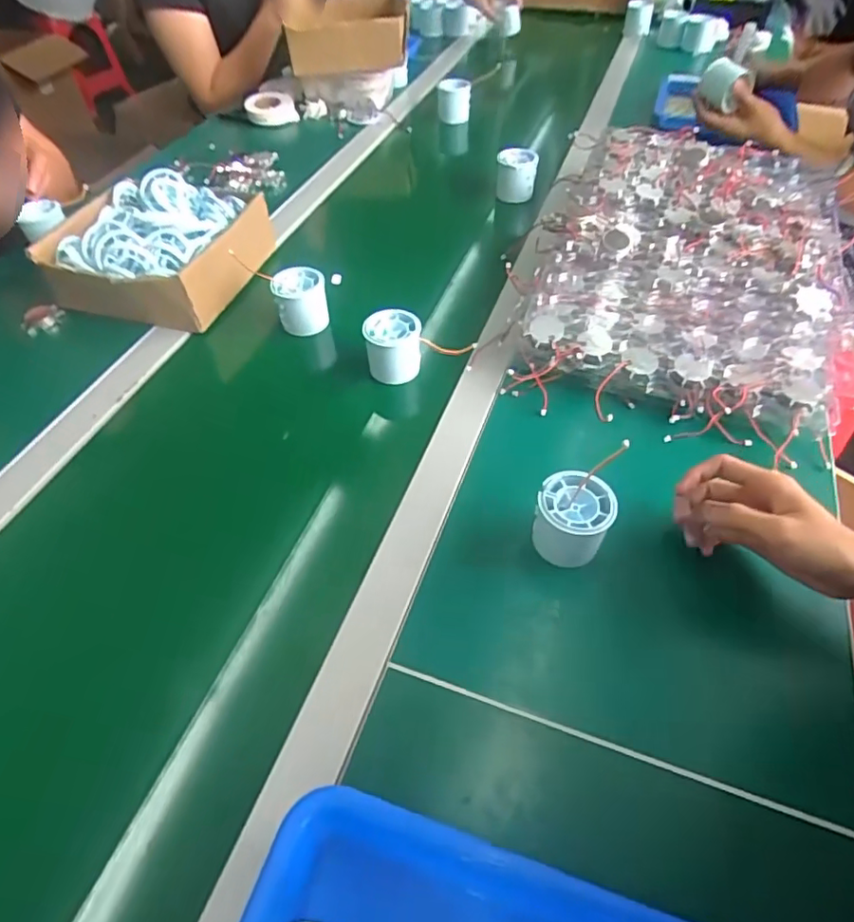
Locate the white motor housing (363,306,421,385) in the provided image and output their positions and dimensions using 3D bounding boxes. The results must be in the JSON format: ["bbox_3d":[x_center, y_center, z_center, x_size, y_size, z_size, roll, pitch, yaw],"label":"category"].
[{"bbox_3d":[-0.033,-0.115,0.576,0.053,0.058,0.053,0,50,1],"label":"white motor housing"}]

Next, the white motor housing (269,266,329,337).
[{"bbox_3d":[-0.137,-0.177,0.626,0.054,0.059,0.054,-11,50,-8],"label":"white motor housing"}]

